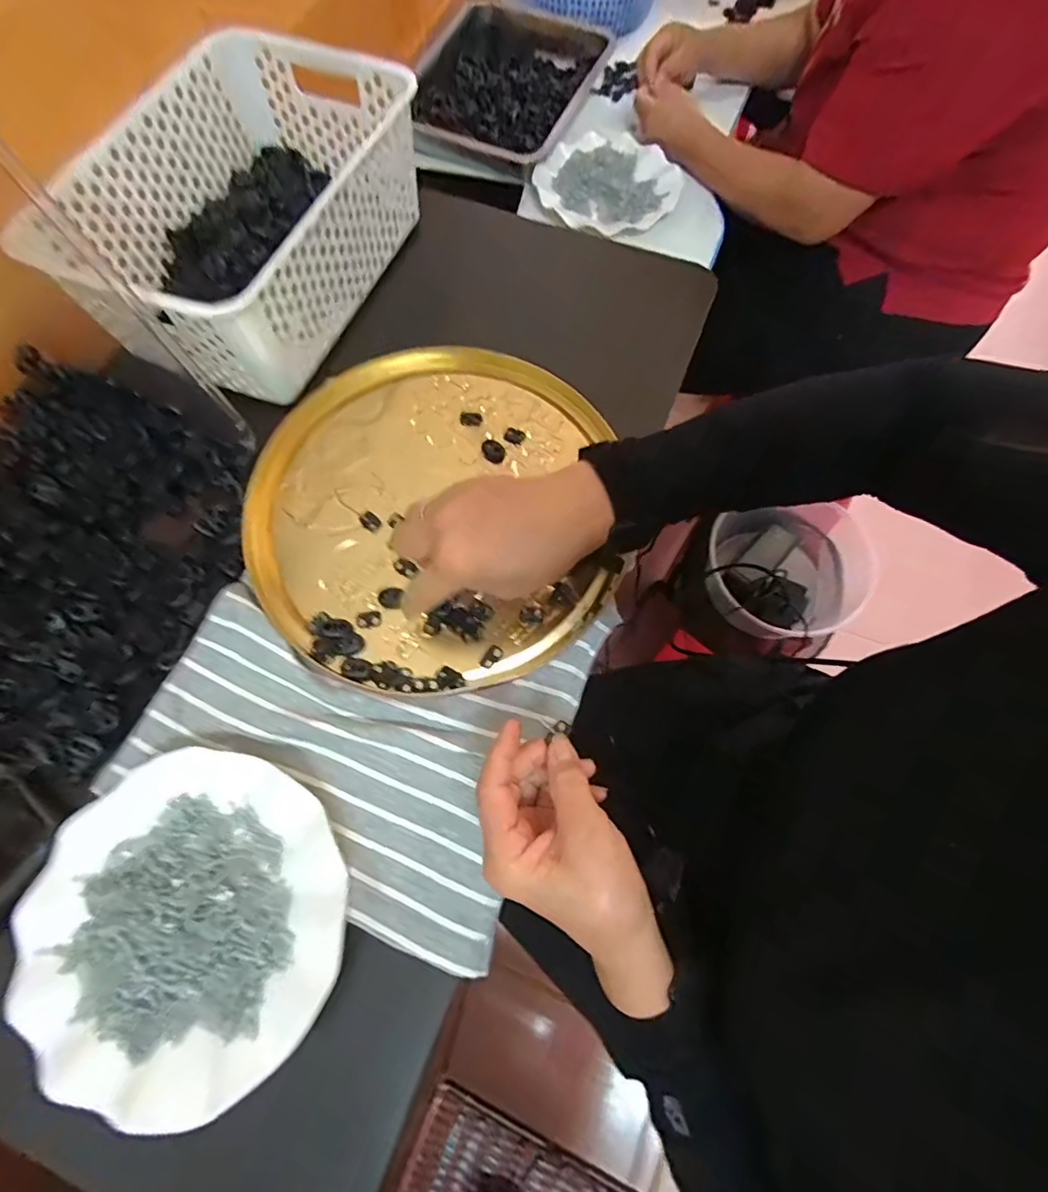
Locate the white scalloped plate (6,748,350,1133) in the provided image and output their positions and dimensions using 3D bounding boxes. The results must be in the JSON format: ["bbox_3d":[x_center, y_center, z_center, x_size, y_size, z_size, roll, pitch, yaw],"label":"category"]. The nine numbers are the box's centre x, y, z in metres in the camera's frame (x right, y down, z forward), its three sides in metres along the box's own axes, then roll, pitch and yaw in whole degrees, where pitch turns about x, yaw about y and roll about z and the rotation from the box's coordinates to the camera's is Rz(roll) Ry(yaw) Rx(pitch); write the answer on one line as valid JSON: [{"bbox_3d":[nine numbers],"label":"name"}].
[{"bbox_3d":[-0.198,0.191,0.326,0.180,0.022,0.173,0,69,0],"label":"white scalloped plate"}]

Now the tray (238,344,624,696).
[{"bbox_3d":[-0.076,-0.072,0.432,0.279,0.015,0.288,0,69,0],"label":"tray"}]

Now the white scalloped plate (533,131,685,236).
[{"bbox_3d":[0.109,-0.539,0.709,0.175,0.013,0.175,0,69,0],"label":"white scalloped plate"}]

